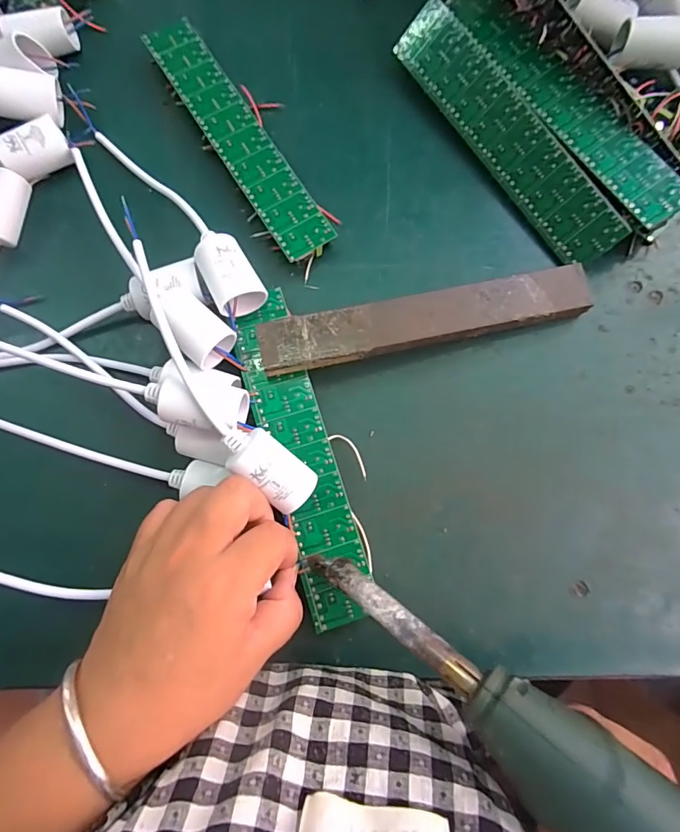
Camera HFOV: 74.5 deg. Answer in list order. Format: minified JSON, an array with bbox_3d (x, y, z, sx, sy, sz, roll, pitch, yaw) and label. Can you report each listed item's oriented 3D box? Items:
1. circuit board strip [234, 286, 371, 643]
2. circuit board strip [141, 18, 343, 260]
[{"bbox_3d":[-0.025,0.021,0.266,0.038,0.005,0.198,-16,80,-7],"label":"circuit board strip"},{"bbox_3d":[-0.070,-0.188,0.309,0.037,0.016,0.194,-33,82,-5],"label":"circuit board strip"}]

